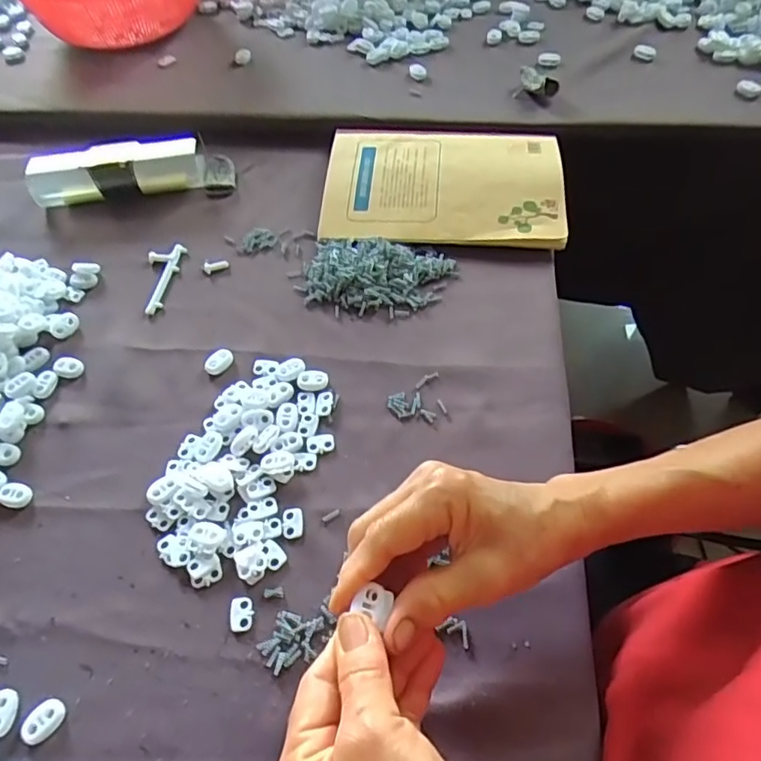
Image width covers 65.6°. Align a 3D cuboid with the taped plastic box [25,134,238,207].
[{"bbox_3d":[-0.232,-0.197,0.546,0.180,0.033,0.046,-5,57,1],"label":"taped plastic box"}]

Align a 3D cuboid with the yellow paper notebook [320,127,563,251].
[{"bbox_3d":[0.054,-0.177,0.522,0.205,0.013,0.138,2,57,6],"label":"yellow paper notebook"}]

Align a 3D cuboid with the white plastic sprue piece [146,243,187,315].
[{"bbox_3d":[-0.186,-0.086,0.492,0.028,0.005,0.072,2,57,6],"label":"white plastic sprue piece"}]

